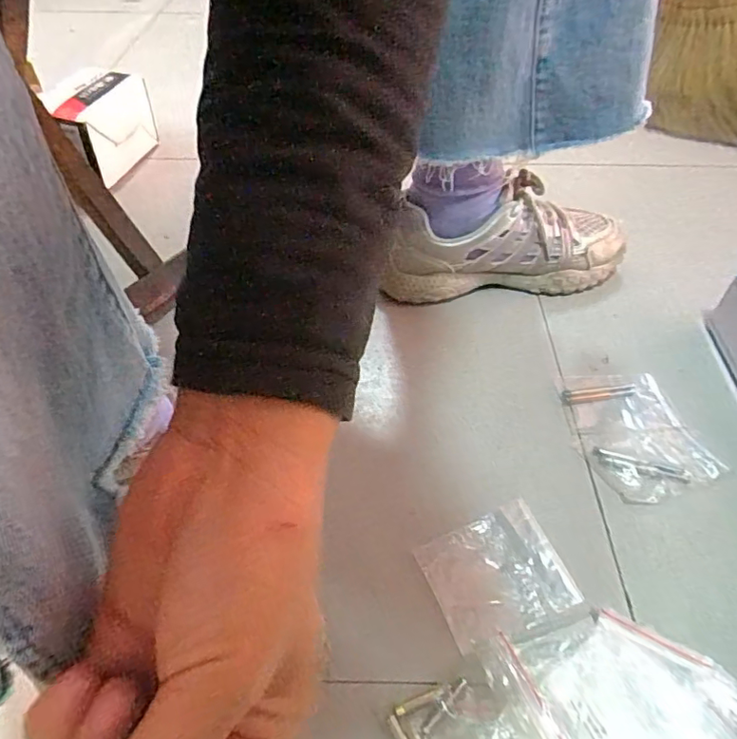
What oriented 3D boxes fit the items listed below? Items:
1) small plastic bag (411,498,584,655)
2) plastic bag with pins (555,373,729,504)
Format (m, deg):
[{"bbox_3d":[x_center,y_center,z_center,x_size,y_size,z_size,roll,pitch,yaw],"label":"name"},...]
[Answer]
[{"bbox_3d":[0.078,0.126,0.340,0.079,0.008,0.069,-16,51,-16],"label":"small plastic bag"},{"bbox_3d":[0.201,0.046,0.420,0.087,0.009,0.112,-8,49,-9],"label":"plastic bag with pins"}]

